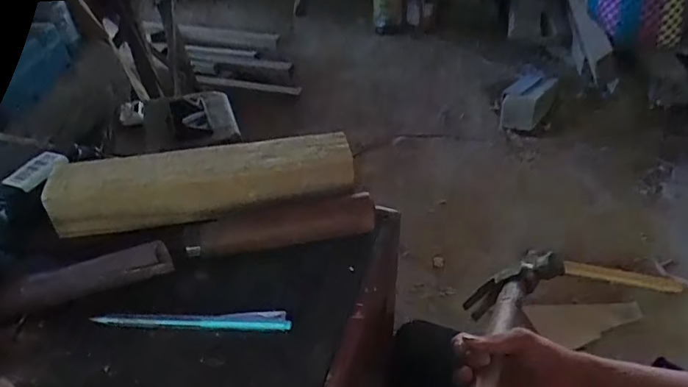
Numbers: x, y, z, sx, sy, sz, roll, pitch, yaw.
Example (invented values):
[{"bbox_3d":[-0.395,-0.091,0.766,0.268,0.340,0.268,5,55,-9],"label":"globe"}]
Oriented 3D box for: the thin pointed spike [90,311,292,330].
[{"bbox_3d":[-0.103,0.088,0.330,0.131,0.007,0.012,1,40,2],"label":"thin pointed spike"}]

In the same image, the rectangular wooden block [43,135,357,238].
[{"bbox_3d":[-0.115,-0.007,0.414,0.245,0.050,0.065,-6,40,-6],"label":"rectangular wooden block"}]

